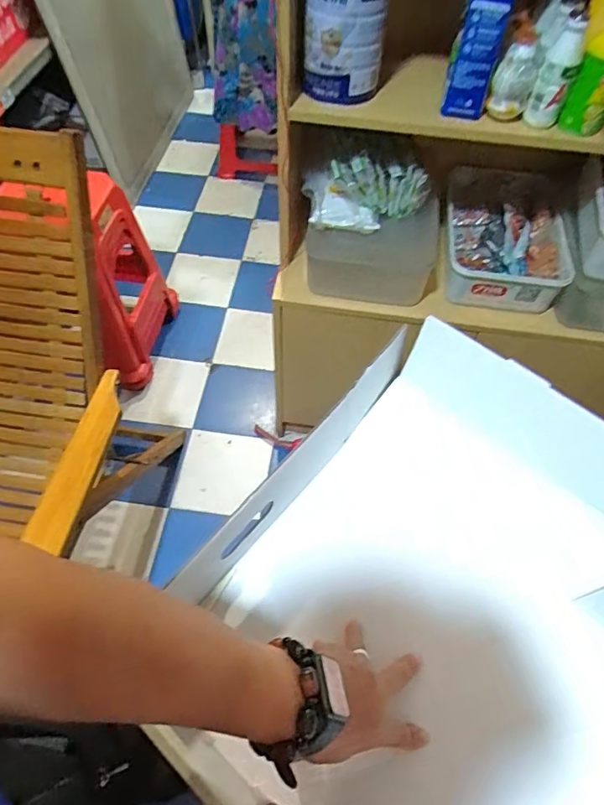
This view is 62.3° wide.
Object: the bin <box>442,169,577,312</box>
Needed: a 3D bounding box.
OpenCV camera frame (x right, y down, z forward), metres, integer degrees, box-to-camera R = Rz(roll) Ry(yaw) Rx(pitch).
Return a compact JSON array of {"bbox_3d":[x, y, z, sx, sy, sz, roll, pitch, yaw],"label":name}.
[{"bbox_3d":[0.404,-0.343,1.036,0.233,0.104,0.308,9,57,4],"label":"bin"}]

